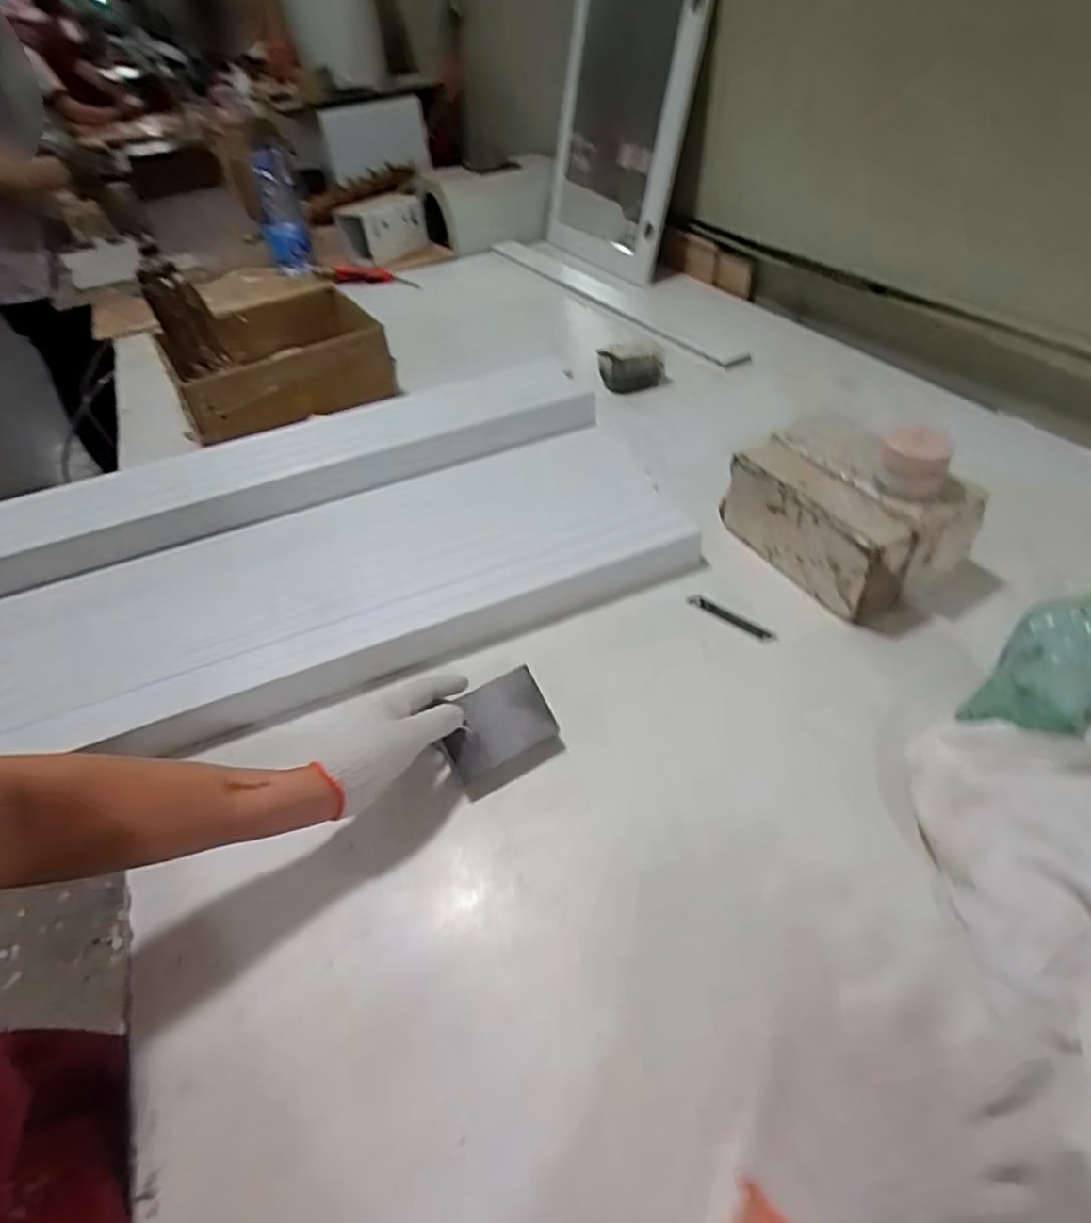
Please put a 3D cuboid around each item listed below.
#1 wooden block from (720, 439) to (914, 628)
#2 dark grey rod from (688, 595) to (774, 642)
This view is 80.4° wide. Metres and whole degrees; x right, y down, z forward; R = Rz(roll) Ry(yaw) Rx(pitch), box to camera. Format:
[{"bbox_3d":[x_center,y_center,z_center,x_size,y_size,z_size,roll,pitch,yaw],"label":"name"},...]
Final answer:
[{"bbox_3d":[0.291,-0.094,0.700,0.075,0.104,0.212,-23,47,-17],"label":"wooden block"},{"bbox_3d":[0.195,0.006,0.678,0.097,0.006,0.014,30,55,29],"label":"dark grey rod"}]

